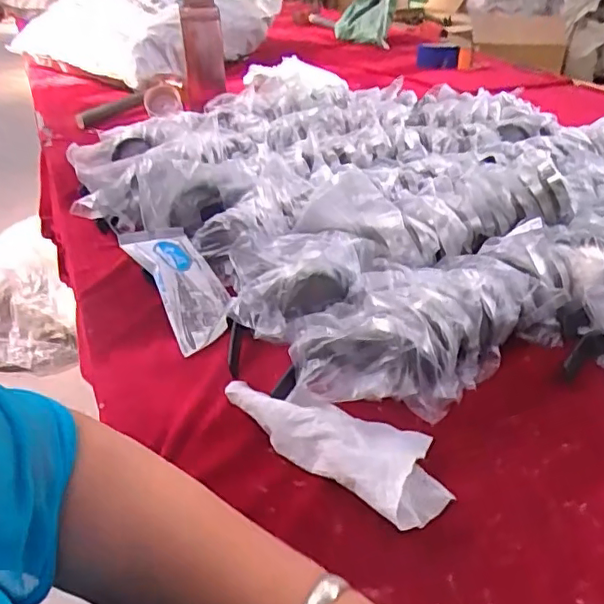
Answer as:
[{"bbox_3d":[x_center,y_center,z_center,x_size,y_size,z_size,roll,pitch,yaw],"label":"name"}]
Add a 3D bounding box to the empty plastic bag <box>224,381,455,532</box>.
[{"bbox_3d":[0.029,0.097,0.440,0.179,0.031,0.079,27,42,37],"label":"empty plastic bag"}]

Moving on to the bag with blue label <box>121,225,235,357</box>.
[{"bbox_3d":[-0.127,-0.024,0.604,0.074,0.028,0.188,-17,49,-23],"label":"bag with blue label"}]

